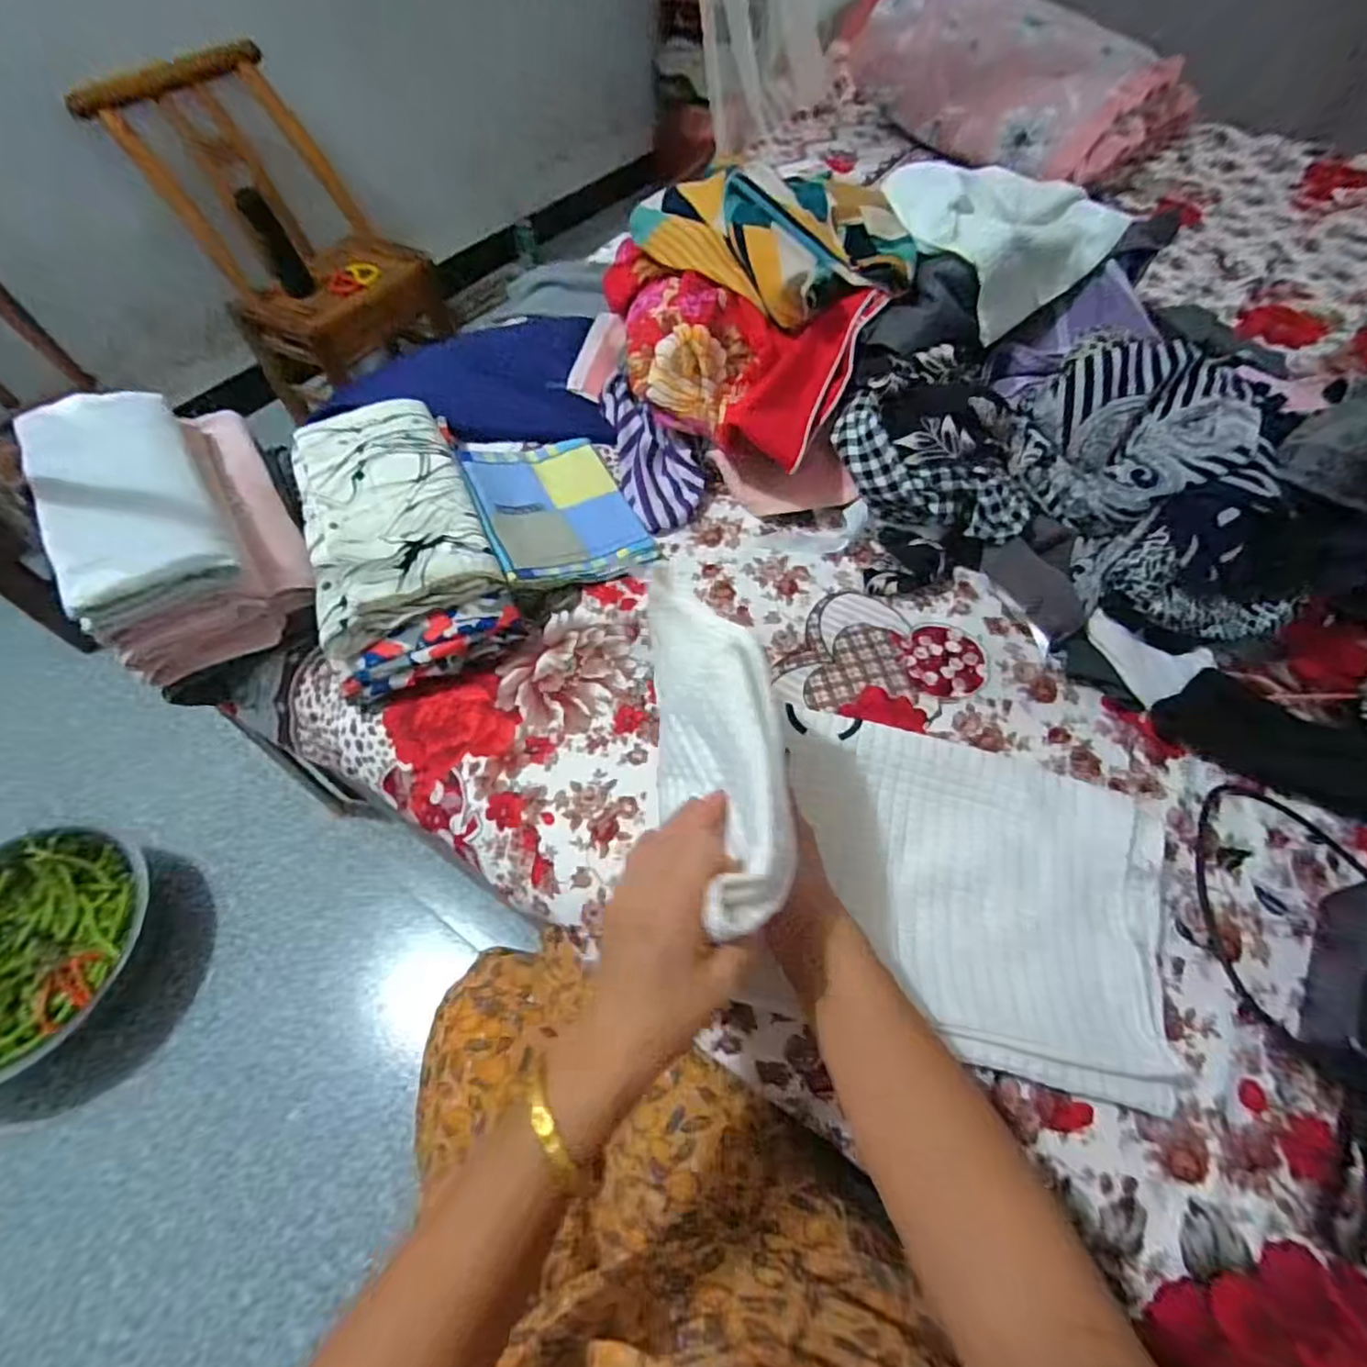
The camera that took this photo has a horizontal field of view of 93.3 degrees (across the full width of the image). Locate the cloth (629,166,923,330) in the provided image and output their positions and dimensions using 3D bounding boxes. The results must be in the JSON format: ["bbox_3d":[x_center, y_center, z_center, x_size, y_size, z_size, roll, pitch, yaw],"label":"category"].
[{"bbox_3d":[0.085,-0.443,0.641,0.266,0.066,0.190,0,59,1],"label":"cloth"}]

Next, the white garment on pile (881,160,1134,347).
[{"bbox_3d":[0.309,-0.450,0.639,0.188,0.082,0.167,-31,61,-18],"label":"white garment on pile"}]

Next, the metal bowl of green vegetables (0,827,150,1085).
[{"bbox_3d":[-0.851,0.347,0.828,0.295,0.095,0.309,0,59,1],"label":"metal bowl of green vegetables"}]

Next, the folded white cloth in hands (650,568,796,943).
[{"bbox_3d":[0.020,0.040,0.411,0.072,0.094,0.228,-13,59,-6],"label":"folded white cloth in hands"}]

